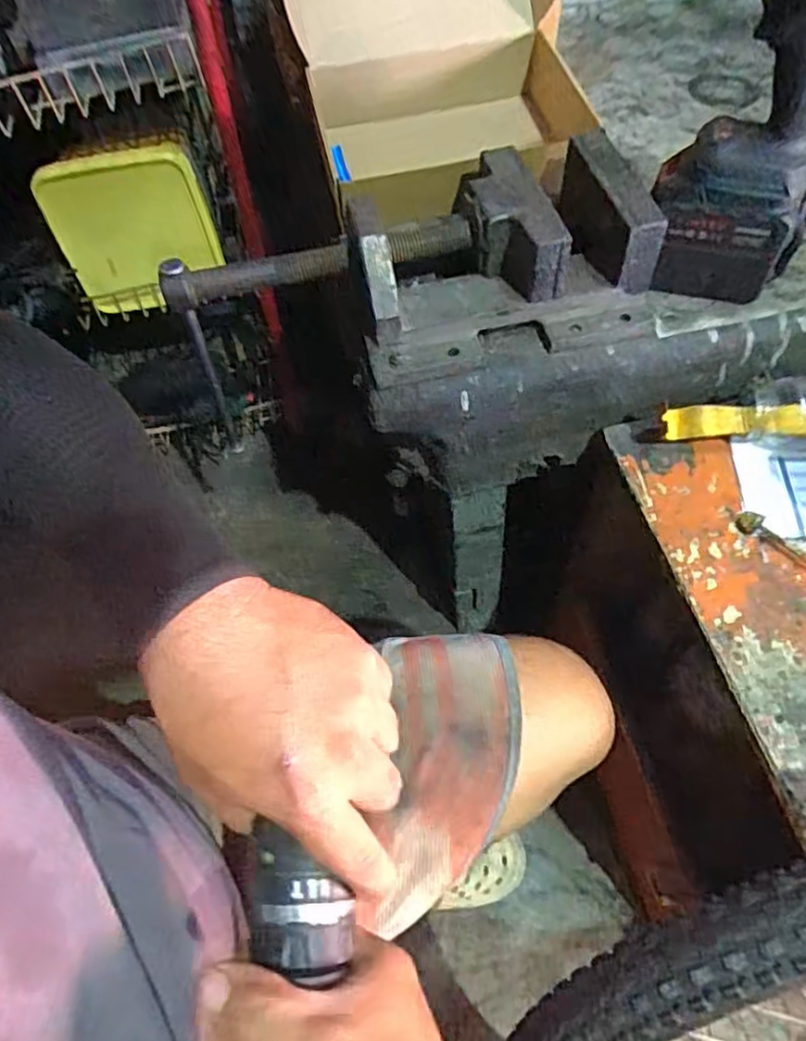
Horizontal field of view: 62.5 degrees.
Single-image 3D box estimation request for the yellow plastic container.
[{"bbox_3d":[-0.345,-0.372,0.856,0.189,0.180,0.067,-21,60,-9],"label":"yellow plastic container"}]

